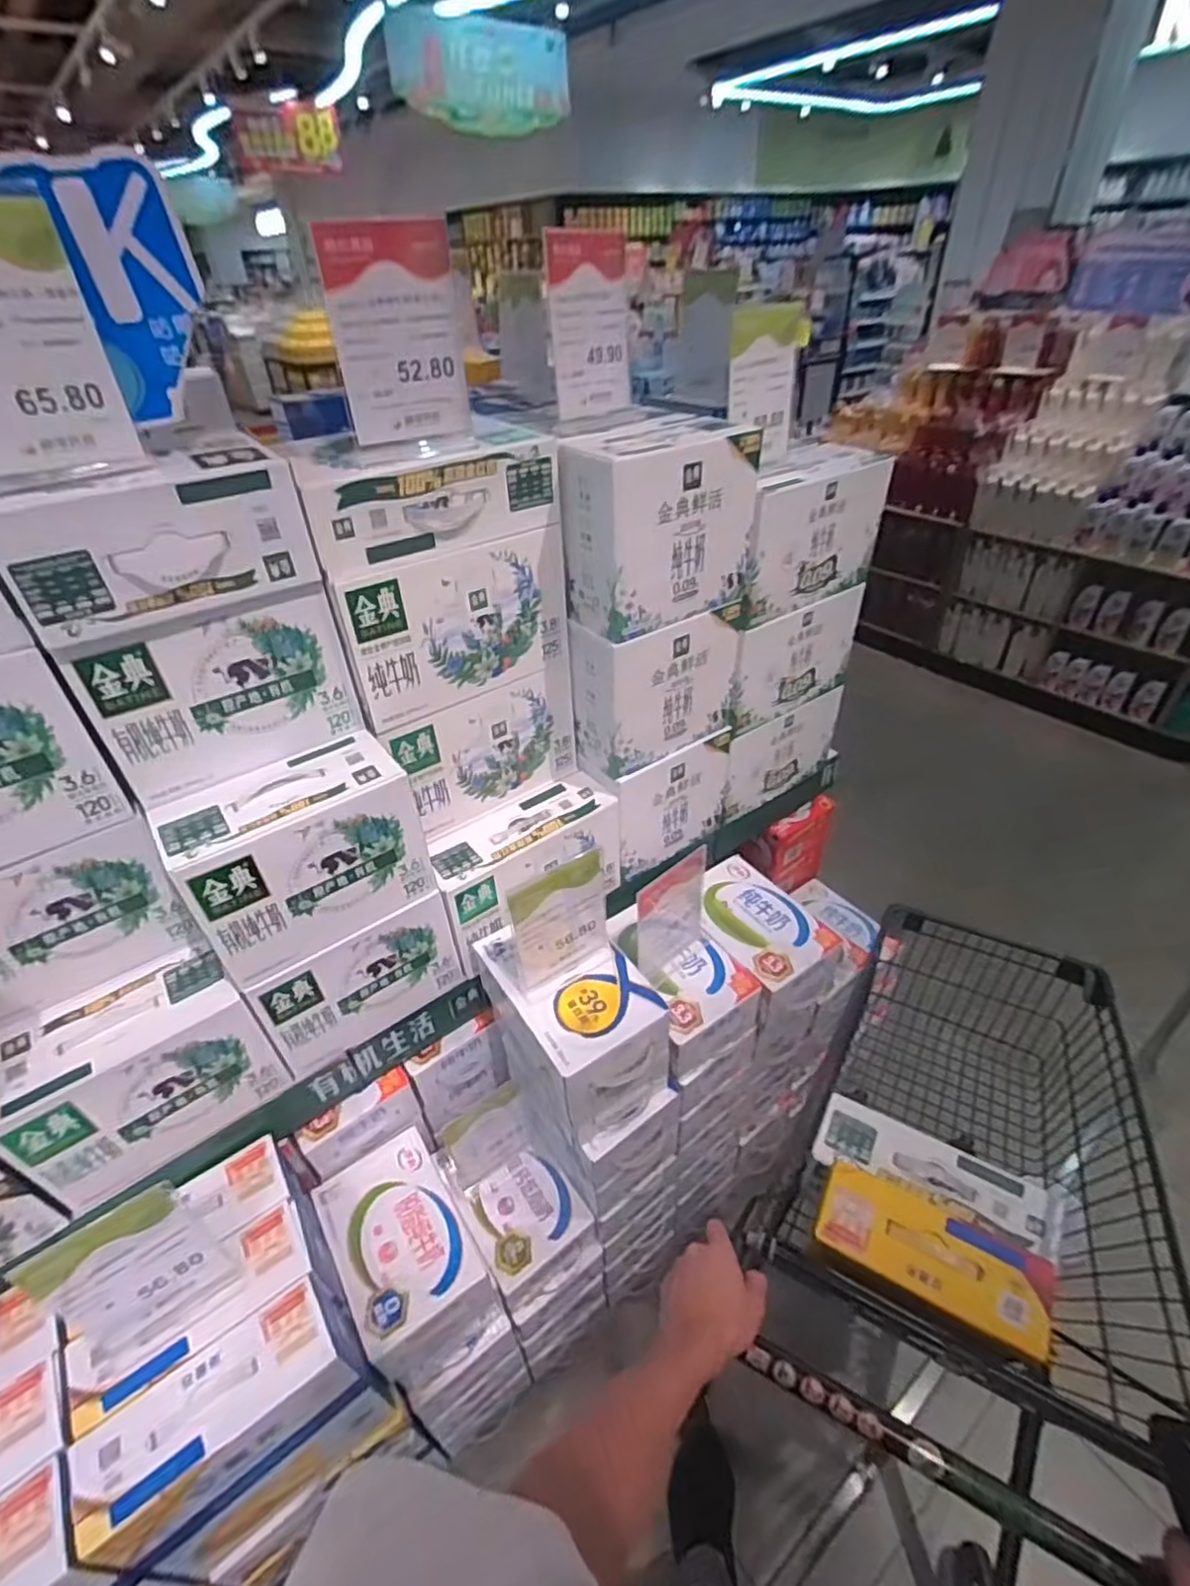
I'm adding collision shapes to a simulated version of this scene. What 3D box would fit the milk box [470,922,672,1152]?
[{"bbox_3d":[-0.029,0.373,1.106,0.199,0.241,0.269,-23,41,-25],"label":"milk box"}]

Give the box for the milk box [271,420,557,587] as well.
[{"bbox_3d":[-0.247,-0.423,0.925,0.345,0.133,0.209,-25,42,-26],"label":"milk box"}]

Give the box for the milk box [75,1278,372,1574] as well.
[{"bbox_3d":[-0.458,0.795,0.853,0.287,0.182,0.119,-27,43,-29],"label":"milk box"}]

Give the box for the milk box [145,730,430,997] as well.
[{"bbox_3d":[-0.397,0.085,0.925,0.282,0.235,0.145,-27,43,-28],"label":"milk box"}]

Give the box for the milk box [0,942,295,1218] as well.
[{"bbox_3d":[-0.628,0.388,0.944,0.295,0.232,0.140,-25,42,-27],"label":"milk box"}]

